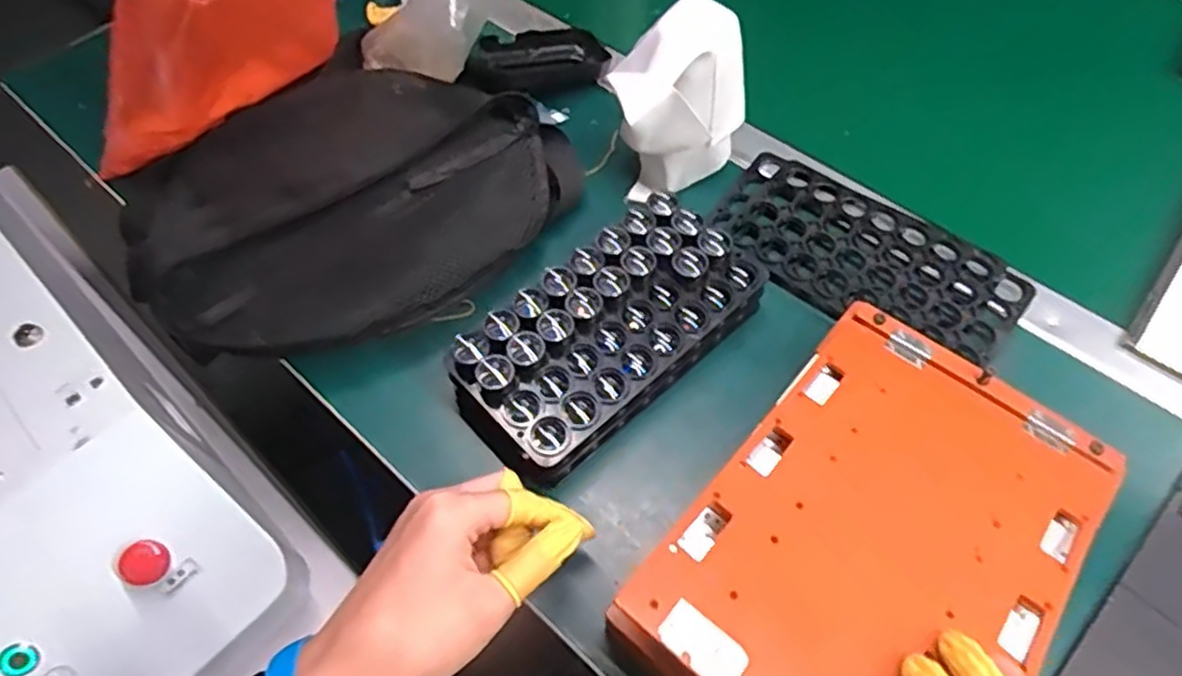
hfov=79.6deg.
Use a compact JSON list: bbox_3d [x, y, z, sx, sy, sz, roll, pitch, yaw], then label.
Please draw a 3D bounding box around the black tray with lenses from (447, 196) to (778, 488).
[{"bbox_3d":[0.010,-0.003,0.453,0.195,0.052,0.096,-40,65,-19],"label":"black tray with lenses"}]

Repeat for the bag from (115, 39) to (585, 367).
[{"bbox_3d":[-0.180,-0.103,0.524,0.258,0.060,0.289,39,68,23],"label":"bag"}]

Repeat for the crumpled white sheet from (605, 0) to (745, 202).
[{"bbox_3d":[0.056,-0.165,0.507,0.089,0.120,0.066,-28,61,-13],"label":"crumpled white sheet"}]

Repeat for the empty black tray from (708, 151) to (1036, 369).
[{"bbox_3d":[0.192,-0.058,0.505,0.211,0.010,0.106,31,65,20],"label":"empty black tray"}]

